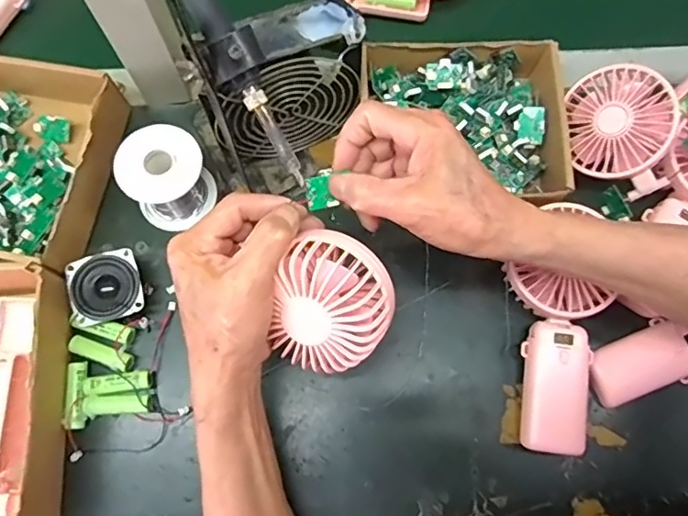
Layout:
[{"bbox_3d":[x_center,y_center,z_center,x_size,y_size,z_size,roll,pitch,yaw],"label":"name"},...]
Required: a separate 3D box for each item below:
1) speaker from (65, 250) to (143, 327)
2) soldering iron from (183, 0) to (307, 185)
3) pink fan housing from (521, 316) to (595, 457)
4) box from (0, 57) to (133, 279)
[{"bbox_3d":[-0.190,0.024,0.433,0.053,0.024,0.055,-14,74,-4],"label":"speaker"},{"bbox_3d":[-0.074,-0.135,0.297,0.018,0.019,0.206,-32,108,-9],"label":"soldering iron"},{"bbox_3d":[0.160,0.098,0.413,0.046,0.030,0.096,7,73,2],"label":"pink fan housing"},{"bbox_3d":[-0.273,-0.086,0.451,0.158,0.047,0.179,12,74,4],"label":"box"}]

